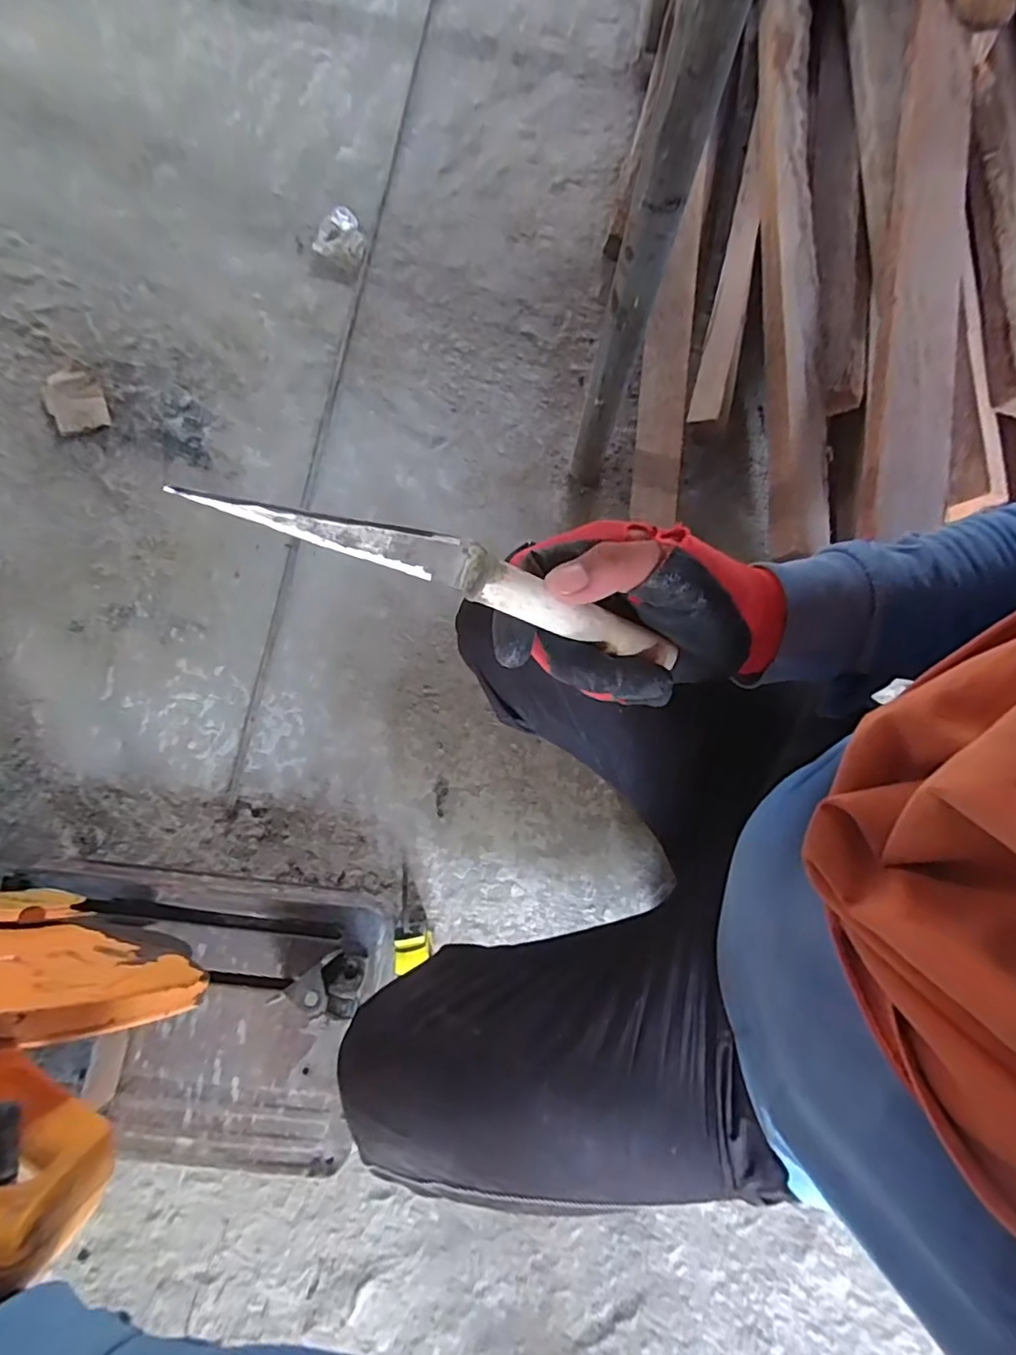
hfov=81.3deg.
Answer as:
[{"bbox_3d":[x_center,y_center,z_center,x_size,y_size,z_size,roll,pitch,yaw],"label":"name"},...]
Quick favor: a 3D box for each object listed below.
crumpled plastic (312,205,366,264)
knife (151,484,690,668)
[{"bbox_3d":[-0.273,-0.742,0.987,0.085,0.024,0.117,13,75,2],"label":"crumpled plastic"},{"bbox_3d":[-0.013,-0.044,0.254,0.218,0.013,0.018,16,74,-26],"label":"knife"}]

